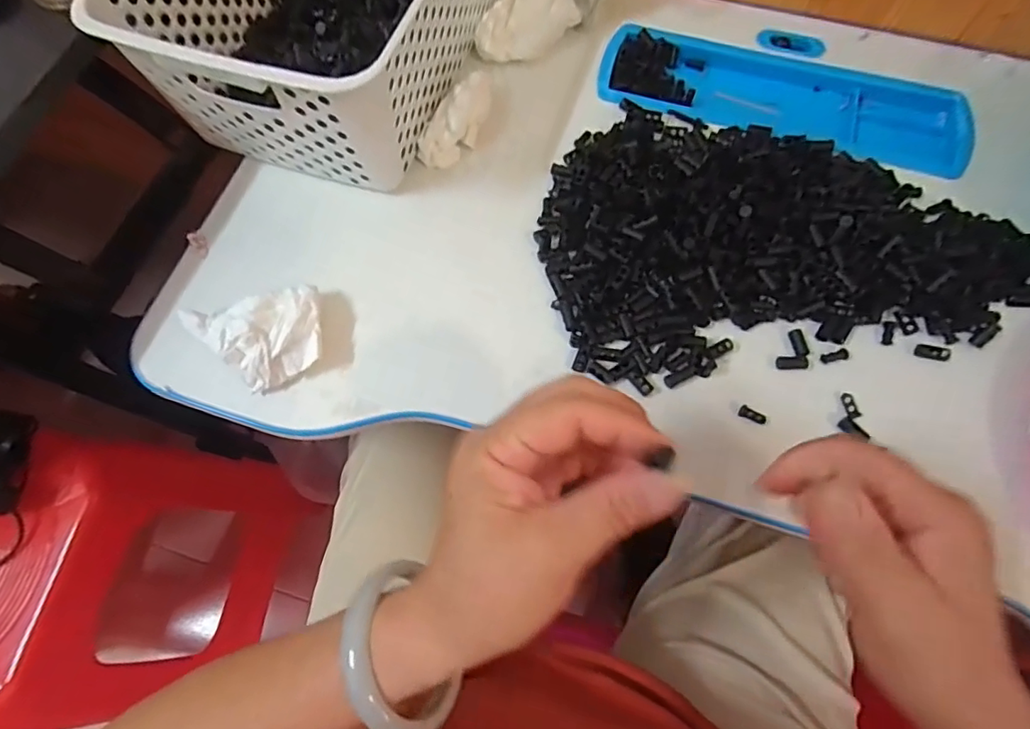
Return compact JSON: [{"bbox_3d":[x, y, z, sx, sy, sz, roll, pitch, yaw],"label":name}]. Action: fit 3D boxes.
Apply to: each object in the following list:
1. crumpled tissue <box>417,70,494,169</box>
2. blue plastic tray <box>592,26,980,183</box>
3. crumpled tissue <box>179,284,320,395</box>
[{"bbox_3d":[-0.042,-0.189,0.404,0.030,0.029,0.082,34,74,12],"label":"crumpled tissue"},{"bbox_3d":[0.216,-0.218,0.433,0.288,0.020,0.099,16,71,6],"label":"blue plastic tray"},{"bbox_3d":[-0.172,-0.016,0.345,0.087,0.028,0.063,-14,71,-5],"label":"crumpled tissue"}]

